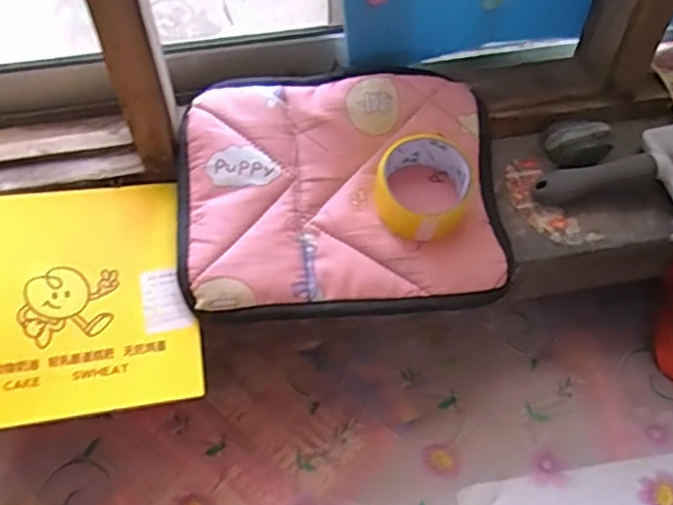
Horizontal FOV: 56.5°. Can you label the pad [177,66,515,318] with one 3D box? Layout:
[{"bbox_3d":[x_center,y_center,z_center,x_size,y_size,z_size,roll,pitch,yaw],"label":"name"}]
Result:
[{"bbox_3d":[0.000,-0.071,0.599,0.293,0.022,0.265,-5,67,-6],"label":"pad"}]

